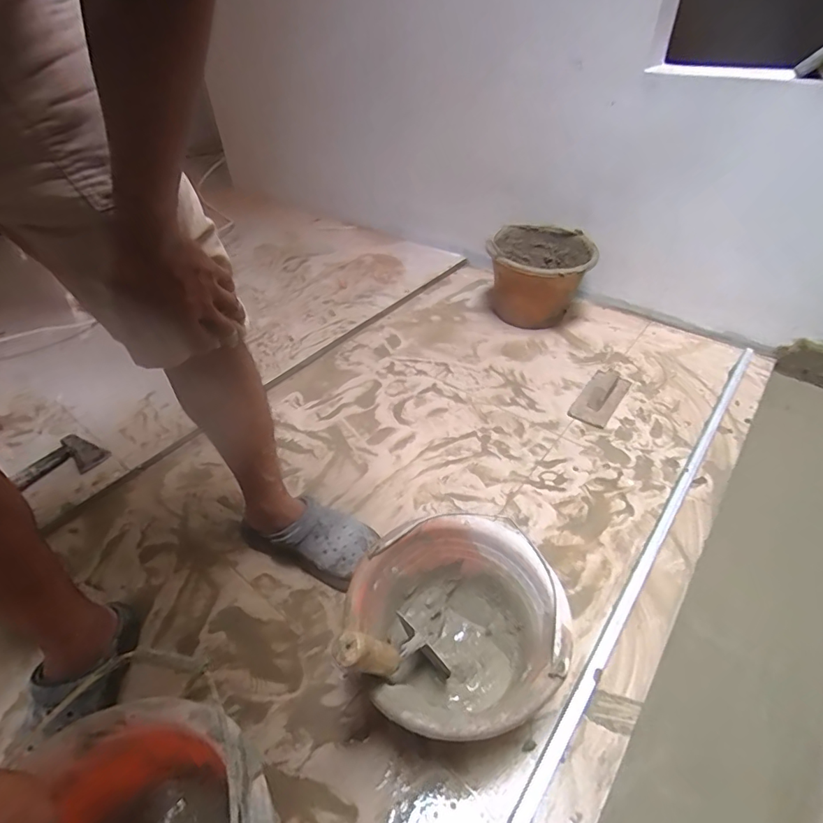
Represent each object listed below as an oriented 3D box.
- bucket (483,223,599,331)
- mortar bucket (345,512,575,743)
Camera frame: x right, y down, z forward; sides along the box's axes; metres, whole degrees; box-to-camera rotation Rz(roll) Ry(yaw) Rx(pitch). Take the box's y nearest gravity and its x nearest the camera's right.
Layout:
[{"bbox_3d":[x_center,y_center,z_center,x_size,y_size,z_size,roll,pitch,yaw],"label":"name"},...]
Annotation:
[{"bbox_3d":[0.330,-0.350,1.250,0.241,0.197,0.266,19,47,22],"label":"bucket"},{"bbox_3d":[0.053,0.288,0.605,0.237,0.179,0.238,-1,42,1],"label":"mortar bucket"}]

